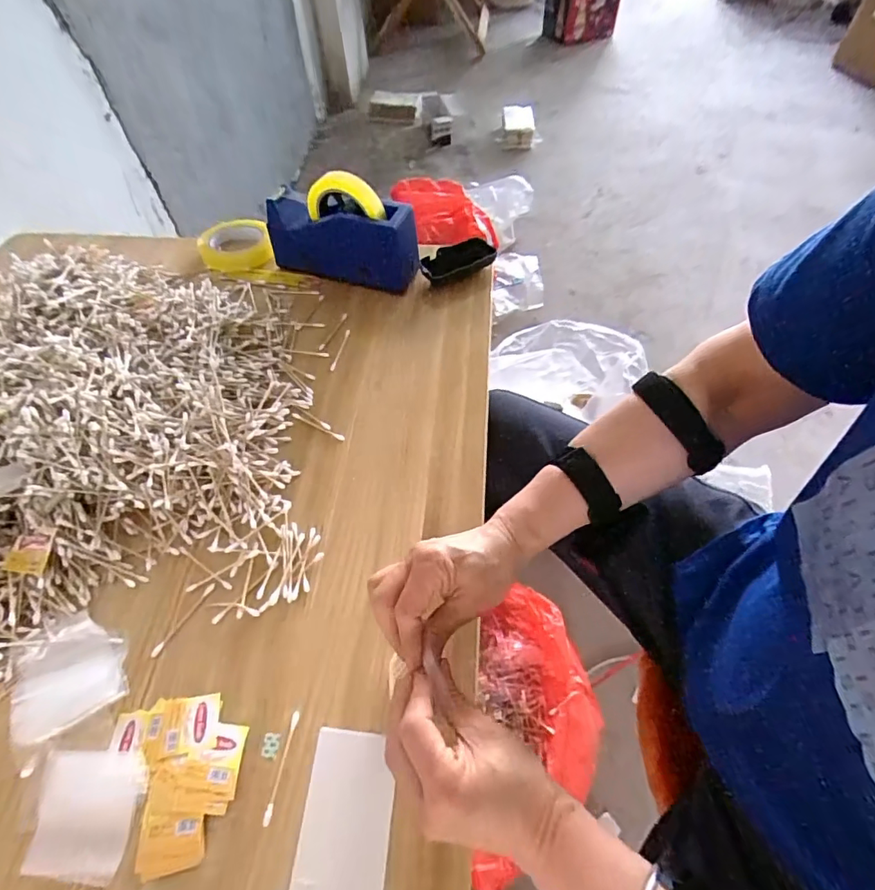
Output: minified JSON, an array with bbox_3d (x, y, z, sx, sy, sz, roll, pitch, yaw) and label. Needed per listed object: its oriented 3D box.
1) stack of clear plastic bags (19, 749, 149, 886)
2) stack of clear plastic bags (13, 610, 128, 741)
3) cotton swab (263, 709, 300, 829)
[{"bbox_3d":[-0.266,0.277,0.364,0.079,0.004,0.078,-1,56,2],"label":"stack of clear plastic bags"},{"bbox_3d":[-0.320,0.193,0.421,0.083,0.017,0.097,-21,58,-12],"label":"stack of clear plastic bags"},{"bbox_3d":[-0.125,0.258,0.389,0.006,0.007,0.077,5,56,5],"label":"cotton swab"}]

